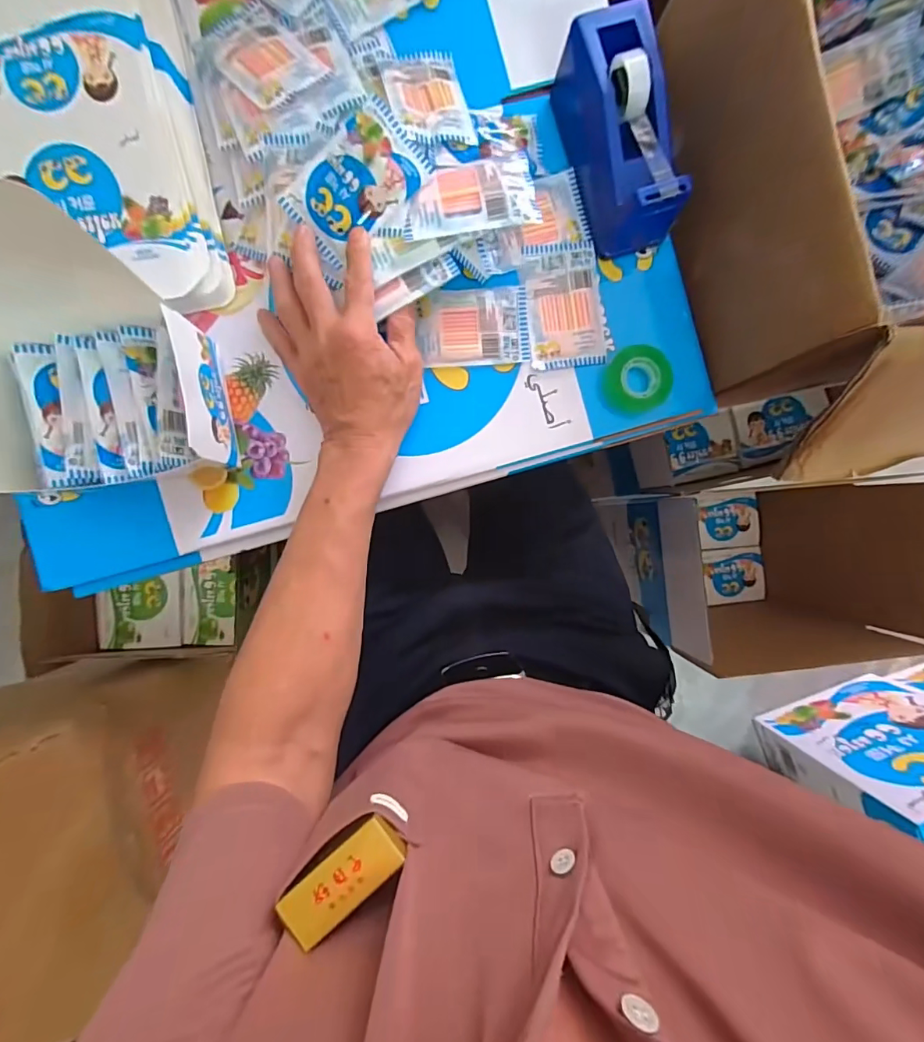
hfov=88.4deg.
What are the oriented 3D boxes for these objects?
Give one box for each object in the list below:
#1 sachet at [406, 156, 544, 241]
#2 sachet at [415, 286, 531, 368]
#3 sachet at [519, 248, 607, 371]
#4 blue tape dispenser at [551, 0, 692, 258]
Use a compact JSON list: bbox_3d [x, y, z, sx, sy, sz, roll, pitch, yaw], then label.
[{"bbox_3d":[0.006,-0.244,0.359,0.098,0.014,0.055,-9,92,-3],"label":"sachet"},{"bbox_3d":[0.011,-0.164,0.402,0.091,0.006,0.062,-4,91,-4],"label":"sachet"},{"bbox_3d":[0.088,-0.181,0.408,0.065,0.007,0.097,-8,92,-4],"label":"sachet"},{"bbox_3d":[0.127,-0.303,0.377,0.061,0.072,0.151,-17,92,-3],"label":"blue tape dispenser"}]

